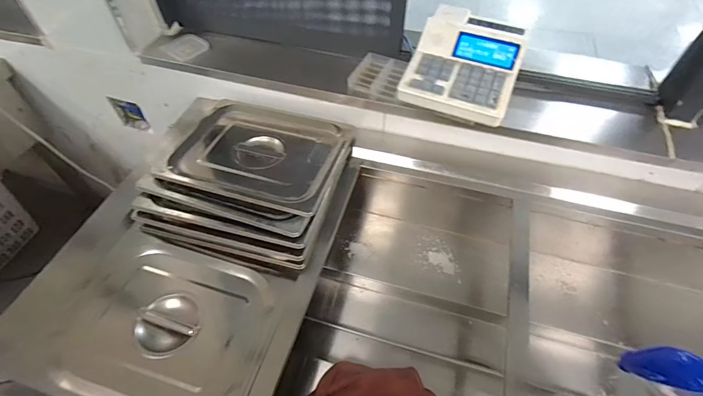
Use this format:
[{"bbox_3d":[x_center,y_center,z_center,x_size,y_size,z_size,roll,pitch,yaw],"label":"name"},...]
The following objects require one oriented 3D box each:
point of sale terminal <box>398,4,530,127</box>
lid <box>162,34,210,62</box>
[{"bbox_3d":[0.233,-0.280,0.745,0.196,0.091,0.275,18,54,14],"label":"point of sale terminal"},{"bbox_3d":[-0.383,-0.354,0.864,0.066,0.009,0.087,37,60,2],"label":"lid"}]

